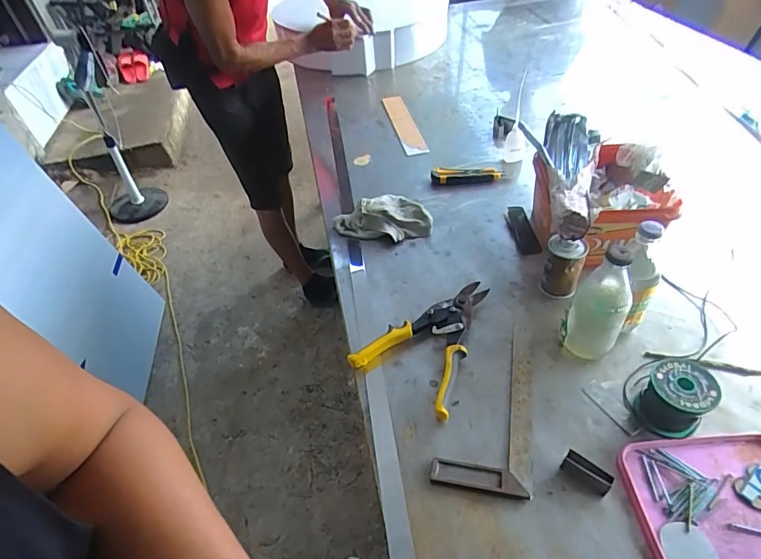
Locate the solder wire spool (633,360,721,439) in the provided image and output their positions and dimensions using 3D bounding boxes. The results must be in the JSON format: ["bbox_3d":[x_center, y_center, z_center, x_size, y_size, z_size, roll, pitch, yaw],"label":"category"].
[{"bbox_3d":[0.354,0.142,0.551,0.072,0.063,0.066,-3,45,3],"label":"solder wire spool"}]

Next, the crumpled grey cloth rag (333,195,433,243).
[{"bbox_3d":[0.009,-0.120,0.869,0.182,0.045,0.107,10,47,15],"label":"crumpled grey cloth rag"}]

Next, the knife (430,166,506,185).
[{"bbox_3d":[0.179,-0.214,0.952,0.147,0.026,0.028,-4,45,5],"label":"knife"}]

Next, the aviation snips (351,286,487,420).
[{"bbox_3d":[0.083,0.078,0.673,0.149,0.030,0.221,25,52,27],"label":"aviation snips"}]

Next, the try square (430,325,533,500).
[{"bbox_3d":[0.140,0.155,0.599,0.112,0.011,0.237,6,46,12],"label":"try square"}]

